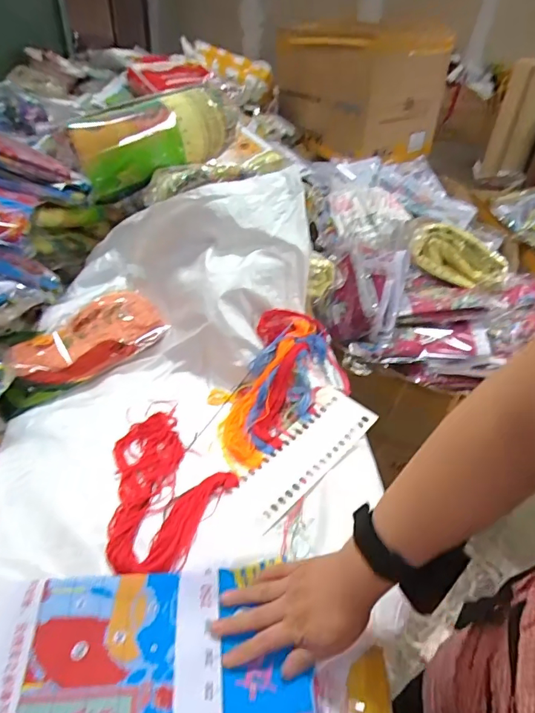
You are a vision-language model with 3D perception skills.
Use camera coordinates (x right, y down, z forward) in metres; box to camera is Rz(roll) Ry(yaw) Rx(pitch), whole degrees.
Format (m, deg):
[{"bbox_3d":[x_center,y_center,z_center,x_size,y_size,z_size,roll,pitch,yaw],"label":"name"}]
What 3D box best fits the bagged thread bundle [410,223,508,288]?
[{"bbox_3d":[0.526,-0.270,1.241,0.280,0.122,0.056,20,39,-10],"label":"bagged thread bundle"}]

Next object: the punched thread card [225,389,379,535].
[{"bbox_3d":[0.054,0.137,0.629,0.074,0.007,0.238,36,58,28],"label":"punched thread card"}]

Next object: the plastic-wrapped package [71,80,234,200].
[{"bbox_3d":[-0.194,-0.403,0.838,0.311,0.165,0.067,-31,49,-16],"label":"plastic-wrapped package"}]

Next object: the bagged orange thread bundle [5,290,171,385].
[{"bbox_3d":[-0.287,-0.031,0.726,0.237,0.059,0.105,-27,48,-31],"label":"bagged orange thread bundle"}]

